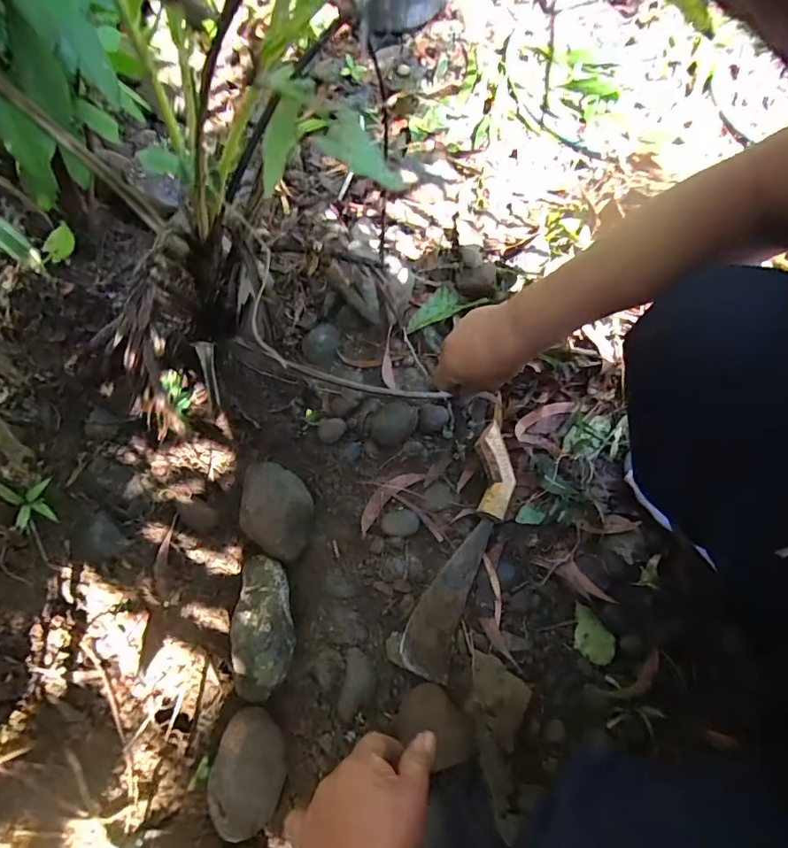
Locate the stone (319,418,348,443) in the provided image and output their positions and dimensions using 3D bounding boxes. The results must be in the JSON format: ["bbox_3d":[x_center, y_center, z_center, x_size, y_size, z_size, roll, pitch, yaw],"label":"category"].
[{"bbox_3d":[-0.079,0.007,0.635,0.028,0.016,0.035,32,69,15],"label":"stone"}]

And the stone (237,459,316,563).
[{"bbox_3d":[-0.132,0.093,0.562,0.081,0.077,0.111,-4,65,-1],"label":"stone"}]

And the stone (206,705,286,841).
[{"bbox_3d":[-0.134,0.322,0.461,0.061,0.059,0.099,-1,65,0],"label":"stone"}]

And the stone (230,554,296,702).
[{"bbox_3d":[-0.133,0.200,0.514,0.058,0.068,0.138,-5,51,-5],"label":"stone"}]

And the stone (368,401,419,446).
[{"bbox_3d":[0.000,-0.002,0.634,0.057,0.045,0.067,10,65,5],"label":"stone"}]

